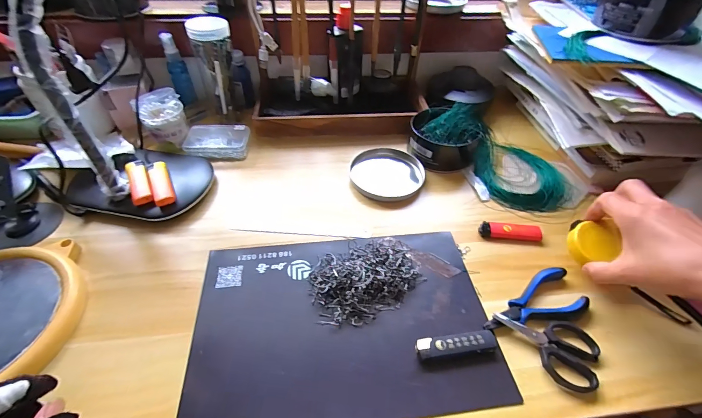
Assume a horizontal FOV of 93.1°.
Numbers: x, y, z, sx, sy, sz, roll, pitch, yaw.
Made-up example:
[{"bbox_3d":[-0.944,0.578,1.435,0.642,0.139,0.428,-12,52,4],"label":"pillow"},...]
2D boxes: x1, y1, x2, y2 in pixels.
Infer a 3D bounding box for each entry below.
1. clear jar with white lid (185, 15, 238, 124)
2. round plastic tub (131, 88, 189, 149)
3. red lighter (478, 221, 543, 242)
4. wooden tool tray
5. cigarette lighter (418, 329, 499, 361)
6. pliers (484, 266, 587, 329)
[{"bbox_3d":[-0.223,-0.225,0.549,0.070,0.151,0.051,-16,49,-17],"label":"clear jar with white lid"},{"bbox_3d":[-0.293,-0.143,0.521,0.063,0.068,0.066,1,44,-1],"label":"round plastic tub"},{"bbox_3d":[0.206,0.029,0.430,0.077,0.012,0.021,5,47,1],"label":"red lighter"},{"bbox_3d":[-0.018,-0.183,0.600,0.300,0.049,0.133,-1,46,-3],"label":"wooden tool tray"},{"bbox_3d":[0.103,0.133,0.325,0.079,0.011,0.021,-3,47,-7],"label":"cigarette lighter"},{"bbox_3d":[0.194,0.099,0.361,0.119,0.013,0.054,-8,48,-11],"label":"pliers"}]

